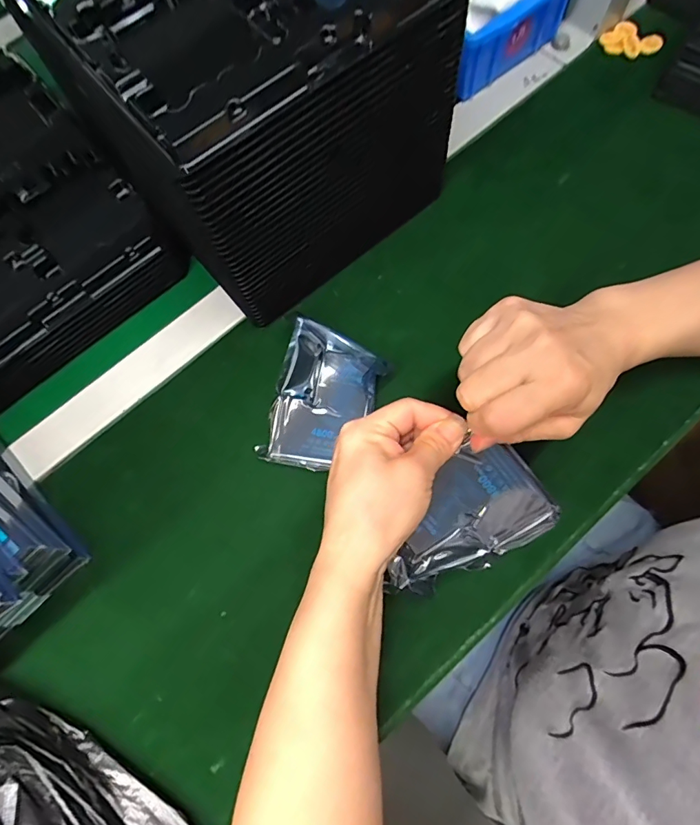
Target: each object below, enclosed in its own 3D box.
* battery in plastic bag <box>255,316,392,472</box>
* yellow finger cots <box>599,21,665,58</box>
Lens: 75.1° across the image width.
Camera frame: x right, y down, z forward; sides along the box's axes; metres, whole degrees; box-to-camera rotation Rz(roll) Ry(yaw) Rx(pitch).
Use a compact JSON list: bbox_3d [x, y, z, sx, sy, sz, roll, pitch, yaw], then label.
[{"bbox_3d":[-0.026,-0.011,0.354,0.080,0.022,0.110,23,76,10],"label":"battery in plastic bag"},{"bbox_3d":[0.275,-0.365,0.445,0.017,0.031,0.068,-26,45,-7],"label":"yellow finger cots"}]

